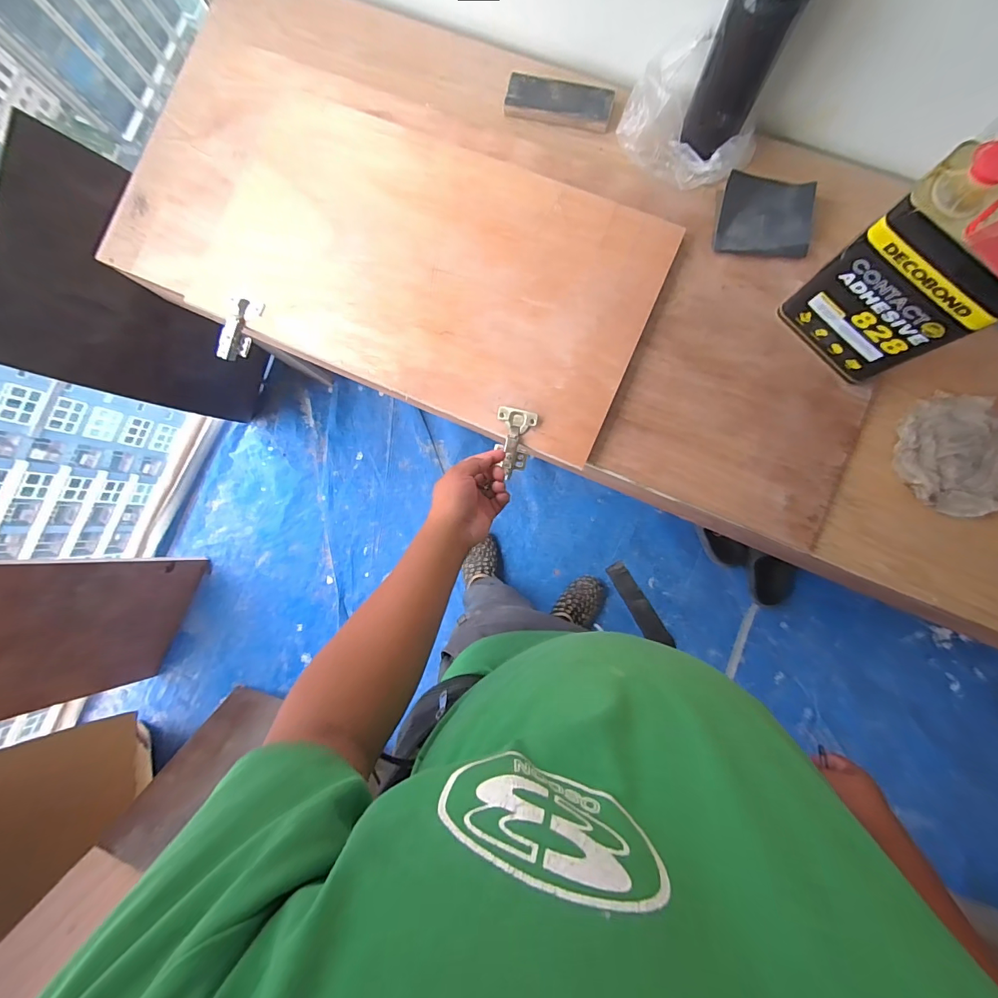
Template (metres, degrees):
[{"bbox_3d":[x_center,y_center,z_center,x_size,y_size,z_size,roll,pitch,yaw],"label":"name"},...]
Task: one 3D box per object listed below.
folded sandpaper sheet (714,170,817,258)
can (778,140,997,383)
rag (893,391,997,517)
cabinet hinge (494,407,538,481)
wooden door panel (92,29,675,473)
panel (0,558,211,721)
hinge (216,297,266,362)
[{"bbox_3d":[0.414,-0.437,0.679,0.137,0.028,0.116,7,87,5],"label":"folded sandpaper sheet"},{"bbox_3d":[0.502,-0.269,0.545,0.090,0.272,0.170,-41,84,1],"label":"can"},{"bbox_3d":[0.686,-0.066,0.647,0.163,0.022,0.175,4,87,5],"label":"rag"},{"bbox_3d":[0.026,-0.088,0.675,0.059,0.022,0.104,2,91,2],"label":"cabinet hinge"},{"bbox_3d":[-0.206,-0.417,0.718,0.904,0.026,0.415,25,89,5],"label":"wooden door panel"},{"bbox_3d":[-1.110,0.345,1.044,0.040,0.764,0.430,26,88,11],"label":"panel"},{"bbox_3d":[-0.432,-0.279,0.732,0.060,0.031,0.104,23,89,6],"label":"hinge"}]

